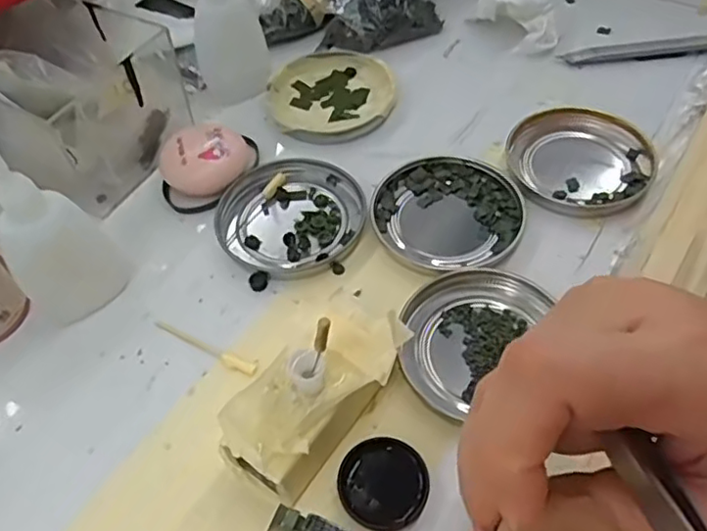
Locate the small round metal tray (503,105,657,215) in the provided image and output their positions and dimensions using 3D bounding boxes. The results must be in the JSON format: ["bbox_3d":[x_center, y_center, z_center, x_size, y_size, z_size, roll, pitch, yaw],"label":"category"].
[{"bbox_3d":[0.126,-0.060,0.356,0.078,0.009,0.078,19,56,18],"label":"small round metal tray"}]

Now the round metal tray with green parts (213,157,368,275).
[{"bbox_3d":[-0.035,-0.029,0.345,0.074,0.008,0.075,-2,53,3],"label":"round metal tray with green parts"}]

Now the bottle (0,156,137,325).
[{"bbox_3d":[-0.135,-0.014,0.280,0.039,0.115,0.044,9,54,11],"label":"bottle"}]

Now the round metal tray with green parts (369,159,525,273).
[{"bbox_3d":[0.050,-0.029,0.339,0.079,0.007,0.072,-2,53,3],"label":"round metal tray with green parts"}]

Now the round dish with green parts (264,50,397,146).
[{"bbox_3d":[-0.016,-0.111,0.403,0.078,0.015,0.076,-2,53,3],"label":"round dish with green parts"}]

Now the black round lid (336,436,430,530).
[{"bbox_3d":[0.012,0.088,0.256,0.035,0.007,0.035,-2,53,3],"label":"black round lid"}]

